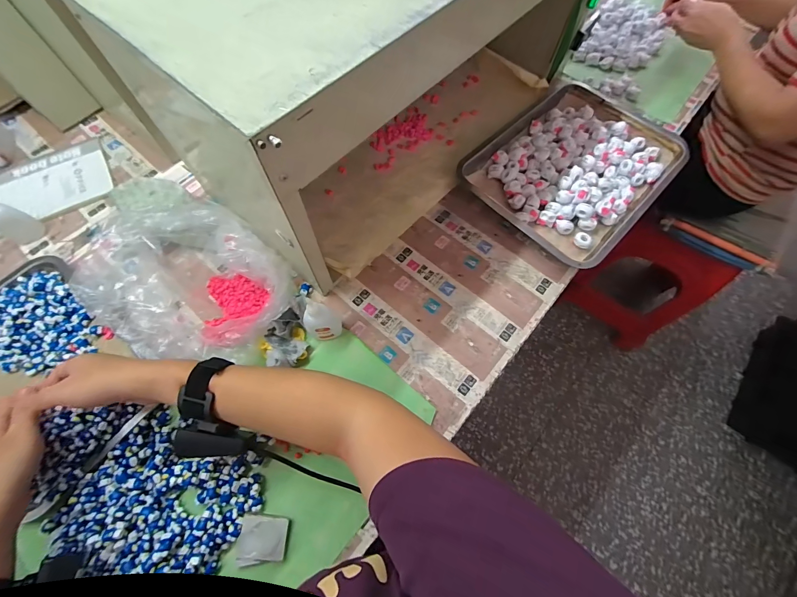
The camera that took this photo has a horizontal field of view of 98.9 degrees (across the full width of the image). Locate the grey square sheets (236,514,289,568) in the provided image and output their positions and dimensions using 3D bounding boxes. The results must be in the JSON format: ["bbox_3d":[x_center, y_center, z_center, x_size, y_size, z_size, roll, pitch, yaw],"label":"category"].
[{"bbox_3d":[-0.148,0.264,0.370,0.050,0.012,0.047,2,68,-1],"label":"grey square sheets"}]

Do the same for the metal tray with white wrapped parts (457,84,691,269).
[{"bbox_3d":[0.287,-0.220,0.567,0.338,0.041,0.255,-42,75,-16],"label":"metal tray with white wrapped parts"}]

